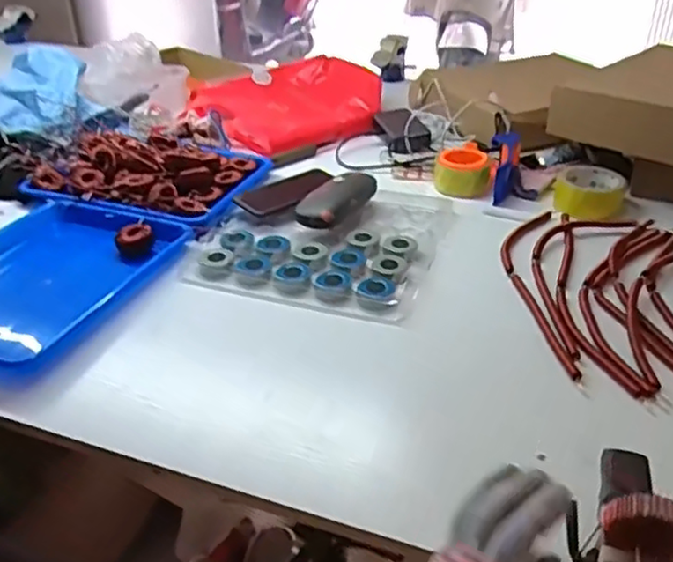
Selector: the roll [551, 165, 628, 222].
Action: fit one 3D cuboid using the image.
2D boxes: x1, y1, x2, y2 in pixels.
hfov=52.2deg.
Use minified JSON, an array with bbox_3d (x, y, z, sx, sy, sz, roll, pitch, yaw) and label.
[{"bbox_3d":[0.373,-0.134,1.012,0.096,0.039,0.117,12,35,18],"label":"roll"}]

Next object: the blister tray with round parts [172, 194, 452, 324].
[{"bbox_3d":[-0.015,-0.053,0.950,0.308,0.037,0.302,10,34,16],"label":"blister tray with round parts"}]

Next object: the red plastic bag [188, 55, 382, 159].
[{"bbox_3d":[-0.088,-0.348,1.337,0.336,0.069,0.317,-21,38,-28],"label":"red plastic bag"}]

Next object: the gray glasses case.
[{"bbox_3d":[0.003,-0.112,0.981,0.063,0.039,0.160,17,37,25],"label":"gray glasses case"}]

